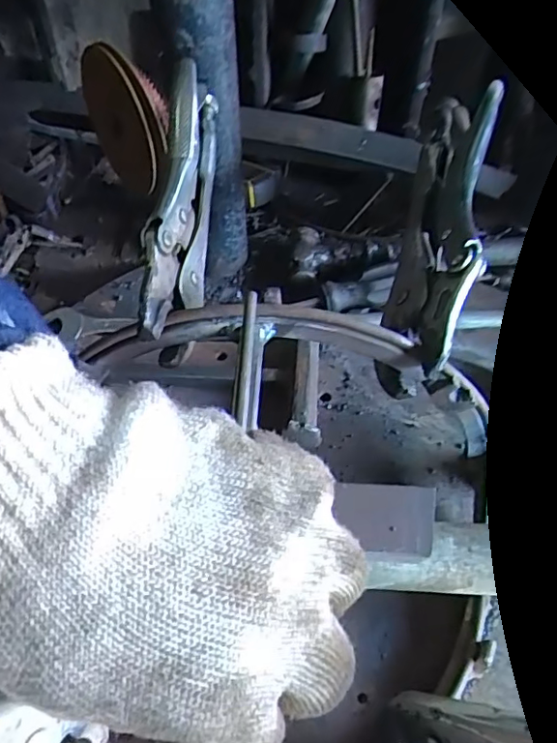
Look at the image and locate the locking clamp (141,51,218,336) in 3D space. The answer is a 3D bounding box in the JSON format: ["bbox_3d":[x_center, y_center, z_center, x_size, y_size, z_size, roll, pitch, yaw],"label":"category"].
[{"bbox_3d":[-0.049,-0.091,0.309,0.027,0.044,0.176,5,62,-2],"label":"locking clamp"}]

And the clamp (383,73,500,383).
[{"bbox_3d":[0.094,-0.091,0.331,0.039,0.048,0.228,13,54,9],"label":"clamp"}]

